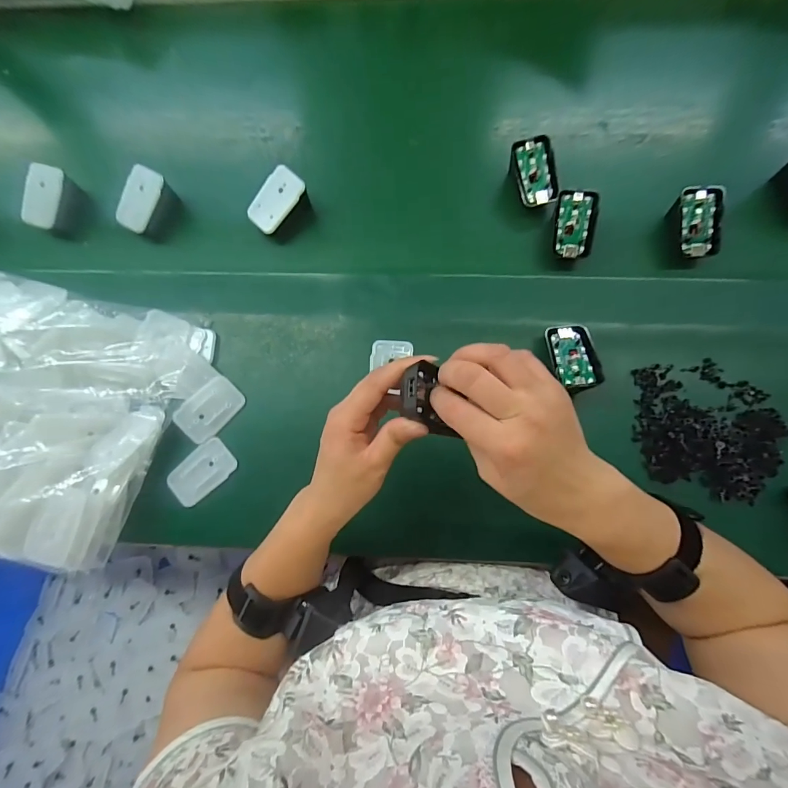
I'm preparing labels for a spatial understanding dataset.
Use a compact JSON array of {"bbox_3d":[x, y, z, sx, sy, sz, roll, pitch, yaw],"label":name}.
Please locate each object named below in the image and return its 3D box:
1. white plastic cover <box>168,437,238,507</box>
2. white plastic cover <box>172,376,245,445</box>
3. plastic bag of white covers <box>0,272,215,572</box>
[{"bbox_3d":[-0.204,0.082,0.436,0.071,0.008,0.046,-41,82,-7],"label":"white plastic cover"},{"bbox_3d":[-0.198,0.016,0.441,0.070,0.004,0.044,-45,97,-10],"label":"white plastic cover"},{"bbox_3d":[-0.384,0.013,0.411,0.321,0.083,0.263,13,79,2],"label":"plastic bag of white covers"}]

